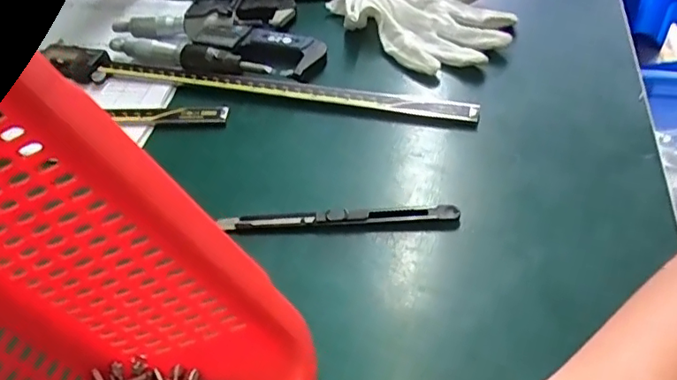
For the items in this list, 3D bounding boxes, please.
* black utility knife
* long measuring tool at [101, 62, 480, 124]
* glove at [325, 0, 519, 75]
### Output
[{"bbox_3d":[-0.002,0.016,0.345,0.146,0.010,0.012,-2,48,5],"label":"black utility knife"},{"bbox_3d":[-0.046,-0.080,0.438,0.305,0.010,0.020,9,50,15],"label":"long measuring tool"},{"bbox_3d":[0.068,-0.146,0.474,0.148,0.033,0.103,29,57,28],"label":"glove"}]

